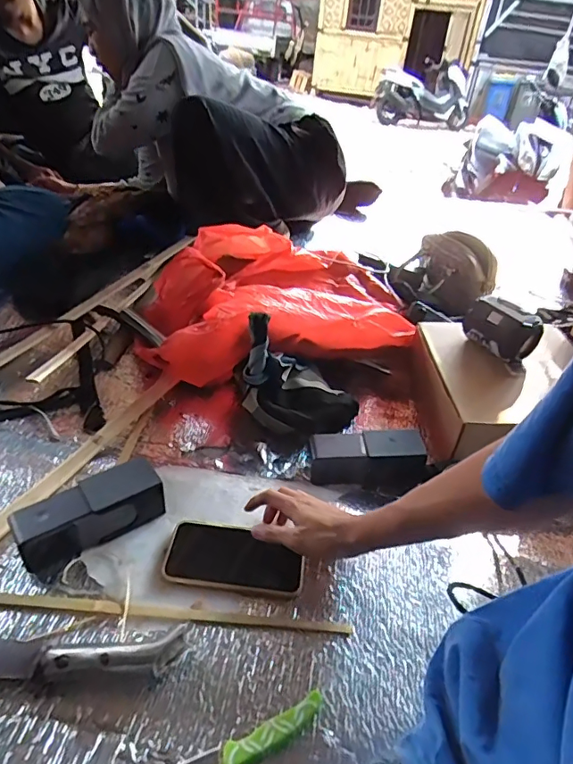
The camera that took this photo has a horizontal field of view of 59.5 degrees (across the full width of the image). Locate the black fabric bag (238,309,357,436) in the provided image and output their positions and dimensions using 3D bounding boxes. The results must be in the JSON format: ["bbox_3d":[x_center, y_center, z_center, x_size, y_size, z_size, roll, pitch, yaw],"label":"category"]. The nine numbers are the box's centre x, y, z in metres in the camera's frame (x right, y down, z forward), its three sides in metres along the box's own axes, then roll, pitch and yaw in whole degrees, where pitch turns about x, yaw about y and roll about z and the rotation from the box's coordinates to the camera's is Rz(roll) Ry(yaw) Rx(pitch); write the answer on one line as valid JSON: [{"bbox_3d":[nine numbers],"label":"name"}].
[{"bbox_3d":[0.023,-0.008,0.737,0.168,0.184,0.101,-23,43,-36],"label":"black fabric bag"}]

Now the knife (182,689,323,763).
[{"bbox_3d":[-0.050,0.310,0.415,0.182,0.011,0.025,-14,41,-23],"label":"knife"}]

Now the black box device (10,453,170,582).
[{"bbox_3d":[-0.220,0.149,0.565,0.152,0.069,0.061,-23,44,-36],"label":"black box device"}]

